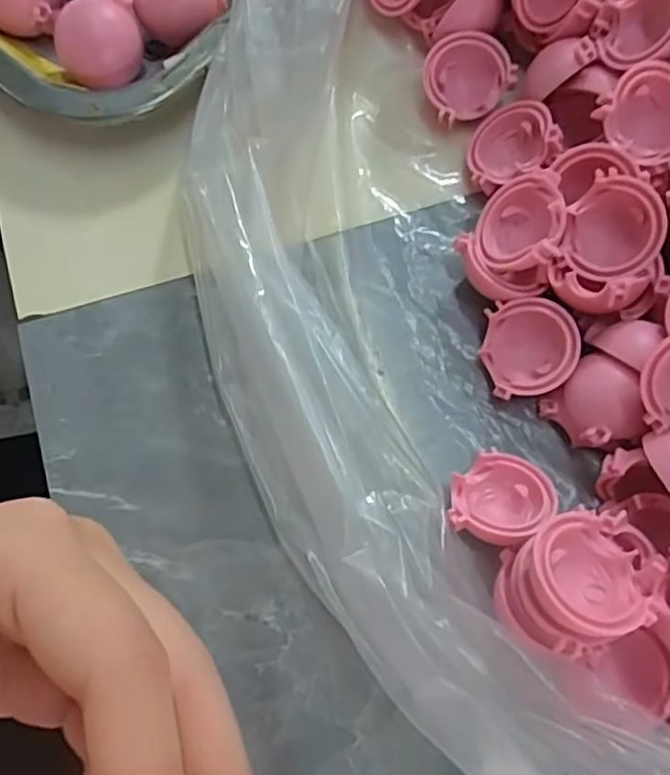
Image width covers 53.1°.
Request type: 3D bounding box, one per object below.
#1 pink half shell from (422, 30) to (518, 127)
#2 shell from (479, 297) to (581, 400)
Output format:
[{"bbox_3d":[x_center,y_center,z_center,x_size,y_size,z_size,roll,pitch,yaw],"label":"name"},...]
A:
[{"bbox_3d":[0.046,-0.110,0.235,0.030,0.010,0.029,-29,95,10],"label":"pink half shell"},{"bbox_3d":[0.060,-0.012,0.208,0.026,0.015,0.029,2,74,2],"label":"shell"}]

